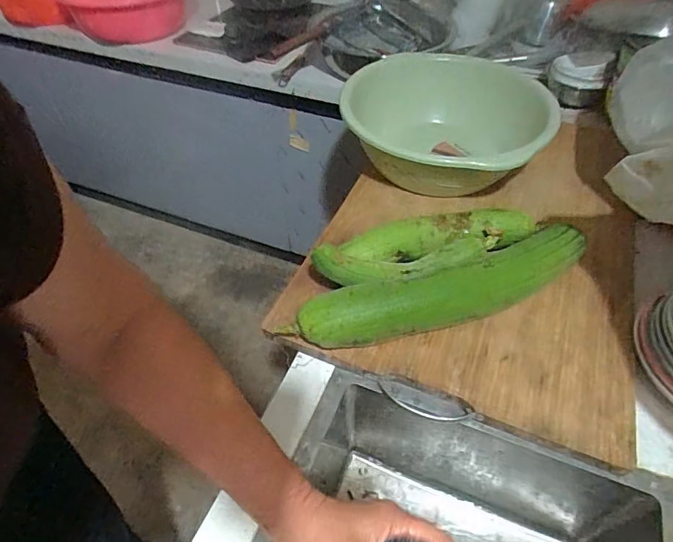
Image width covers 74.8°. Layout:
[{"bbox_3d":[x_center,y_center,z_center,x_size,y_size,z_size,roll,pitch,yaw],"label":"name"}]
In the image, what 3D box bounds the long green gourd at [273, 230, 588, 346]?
[{"bbox_3d":[0.134,0.026,0.539,0.385,0.065,0.077,-14,50,-13],"label":"long green gourd"}]

